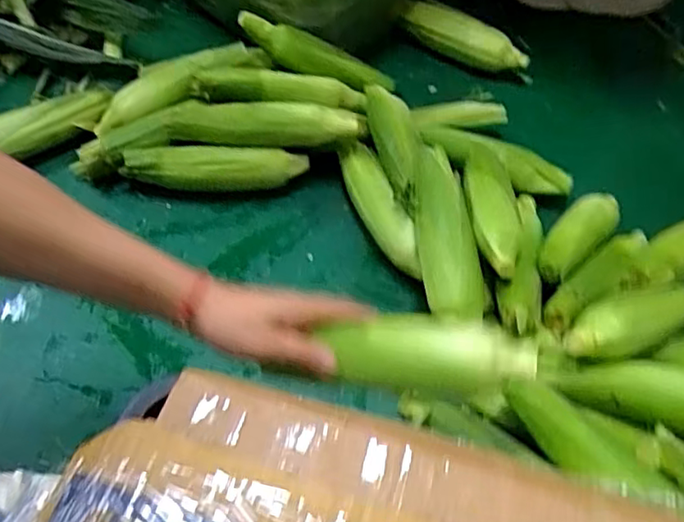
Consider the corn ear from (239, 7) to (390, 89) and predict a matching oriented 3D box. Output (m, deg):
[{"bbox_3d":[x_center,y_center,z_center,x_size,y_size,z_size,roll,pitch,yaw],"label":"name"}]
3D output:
[{"bbox_3d":[-0.032,-0.280,0.835,0.220,0.039,0.057,20,54,-9],"label":"corn ear"}]

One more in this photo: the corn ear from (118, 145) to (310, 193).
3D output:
[{"bbox_3d":[-0.155,-0.112,0.754,0.220,0.043,0.043,3,56,-1],"label":"corn ear"}]

